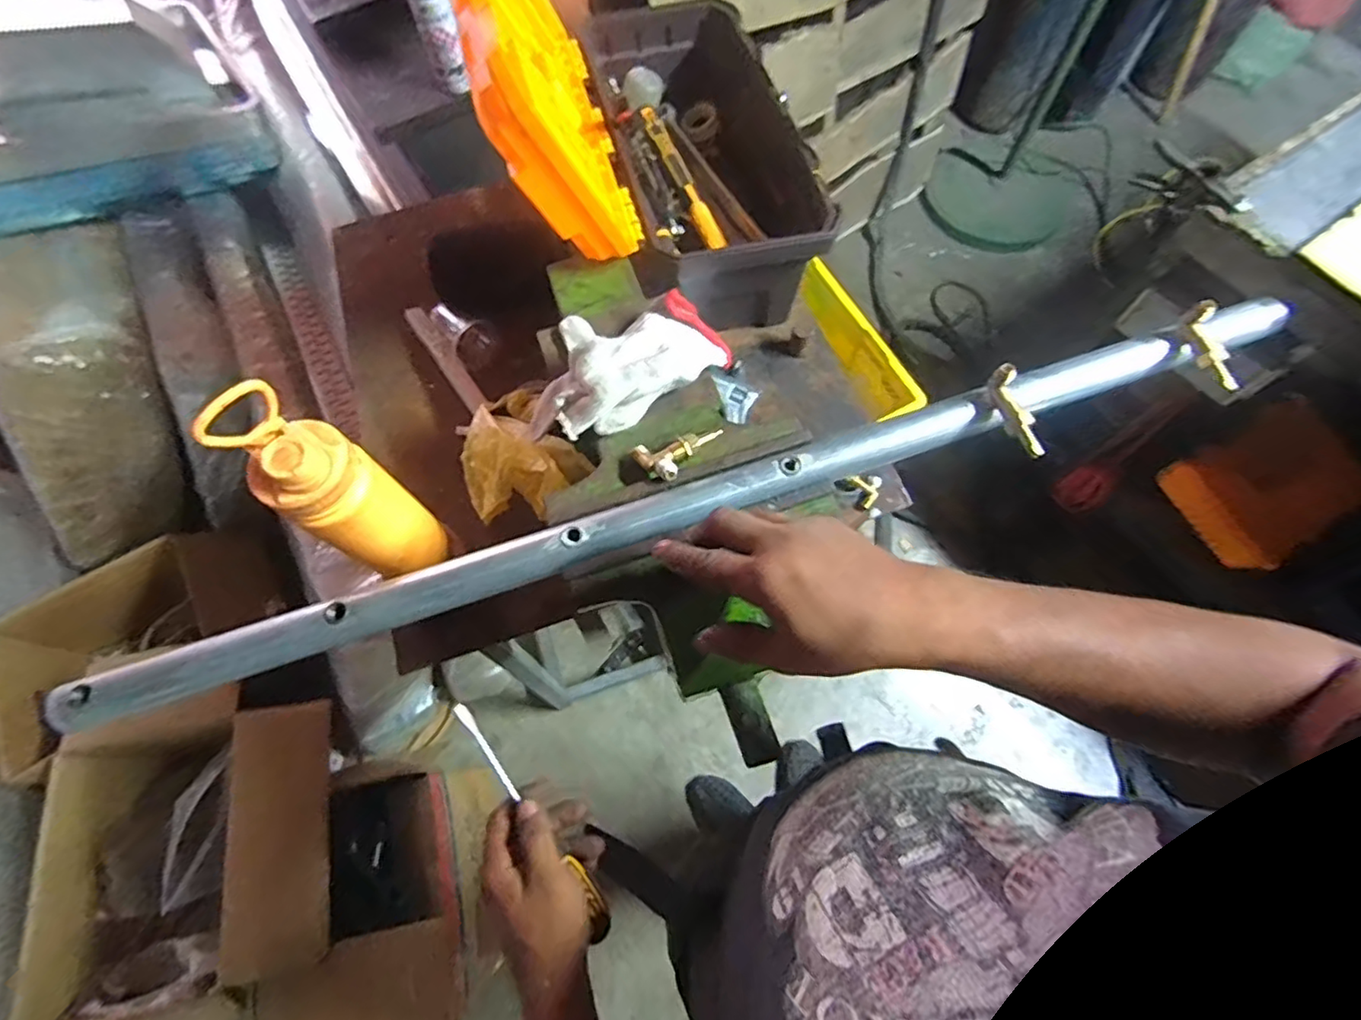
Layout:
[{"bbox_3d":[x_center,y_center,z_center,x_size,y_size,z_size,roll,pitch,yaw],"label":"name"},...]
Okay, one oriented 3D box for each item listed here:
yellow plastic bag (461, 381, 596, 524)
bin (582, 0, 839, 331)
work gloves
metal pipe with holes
[{"bbox_3d":[-0.180,-0.062,0.662,0.128,0.055,0.175,-30,70,-11],"label":"yellow plastic bag"},{"bbox_3d":[0.020,-0.427,0.766,0.196,0.146,0.426,-14,68,-5],"label":"bin"},{"bbox_3d":[-0.059,-0.130,0.535,0.179,0.052,0.128,-41,73,-15],"label":"work gloves"},{"bbox_3d":[0.023,-0.008,0.423,0.835,0.023,0.031,-18,68,-4],"label":"metal pipe with holes"}]

